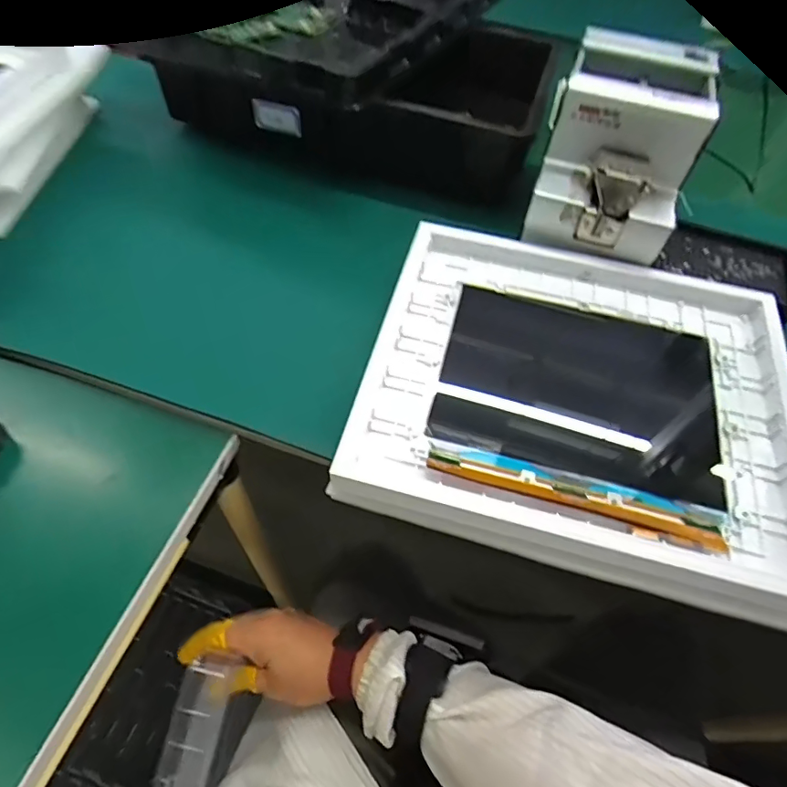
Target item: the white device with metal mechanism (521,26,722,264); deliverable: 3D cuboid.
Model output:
[{"bbox_3d":[0.210,-0.229,0.471,0.133,0.113,0.178,17,56,7],"label":"white device with metal mechanism"}]

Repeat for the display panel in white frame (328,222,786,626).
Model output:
[{"bbox_3d":[0.143,-0.009,0.402,0.315,0.038,0.278,14,56,5],"label":"display panel in white frame"}]

